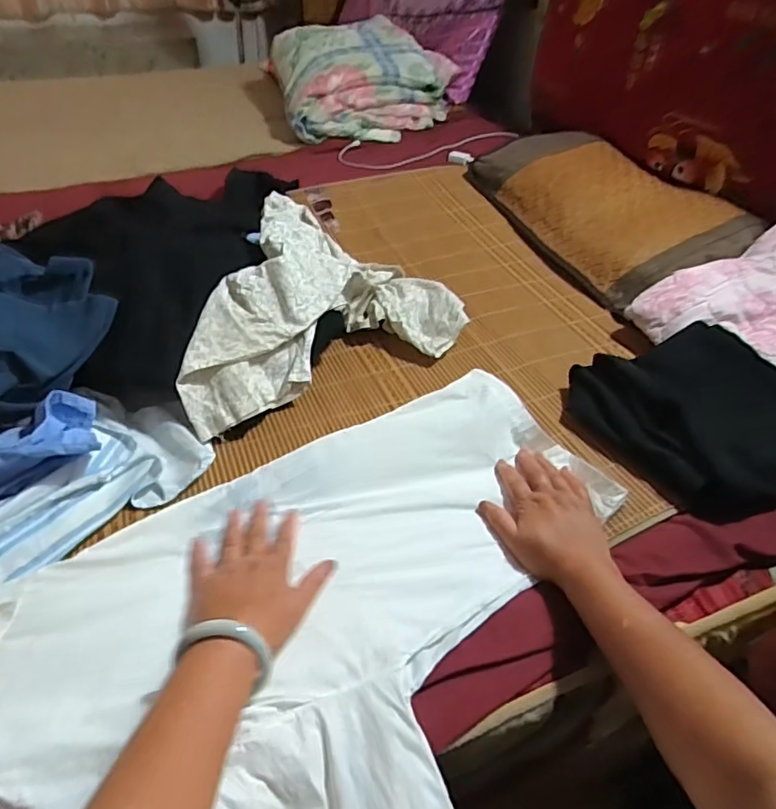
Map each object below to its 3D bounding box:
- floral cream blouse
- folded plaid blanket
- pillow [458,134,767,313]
[{"bbox_3d":[-0.108,-0.162,0.793,0.412,0.132,0.301,-19,47,-21],"label":"floral cream blouse"},{"bbox_3d":[-0.060,-0.898,1.563,0.494,0.206,0.390,-13,45,-15],"label":"folded plaid blanket"},{"bbox_3d":[0.419,-0.396,1.114,0.324,0.098,0.569,-12,45,-14],"label":"pillow"}]

